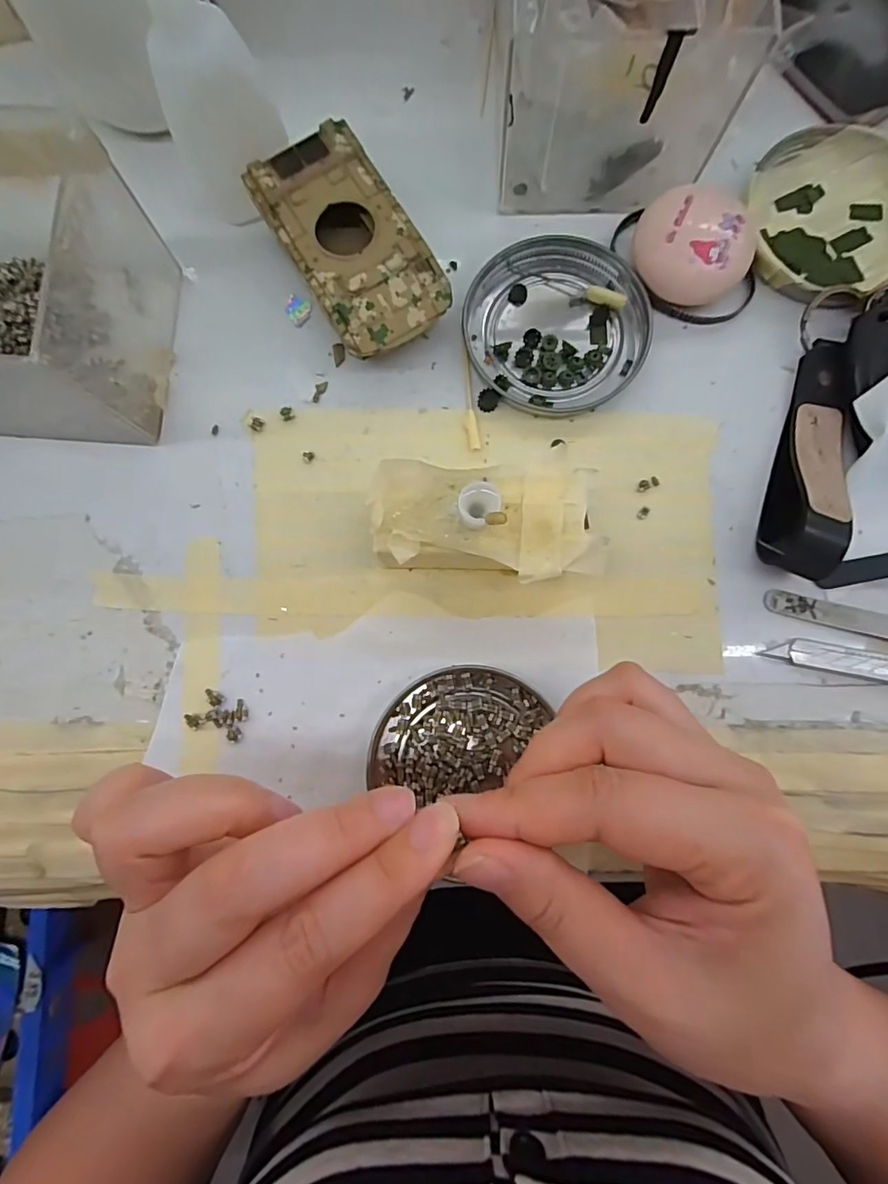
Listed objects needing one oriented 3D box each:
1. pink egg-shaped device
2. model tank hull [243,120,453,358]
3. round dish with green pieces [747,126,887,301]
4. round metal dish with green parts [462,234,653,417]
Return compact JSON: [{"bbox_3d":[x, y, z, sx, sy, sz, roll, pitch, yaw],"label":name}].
[{"bbox_3d":[0.104,-0.143,0.223,0.049,0.025,0.038,33,85,5],"label":"pink egg-shaped device"},{"bbox_3d":[-0.039,-0.145,0.227,0.050,0.024,0.095,-31,83,-3],"label":"model tank hull"},{"bbox_3d":[0.174,-0.165,0.231,0.073,0.012,0.078,0,83,1],"label":"round dish with green pieces"},{"bbox_3d":[0.049,-0.117,0.229,0.076,0.009,0.075,0,84,1],"label":"round metal dish with green parts"}]

